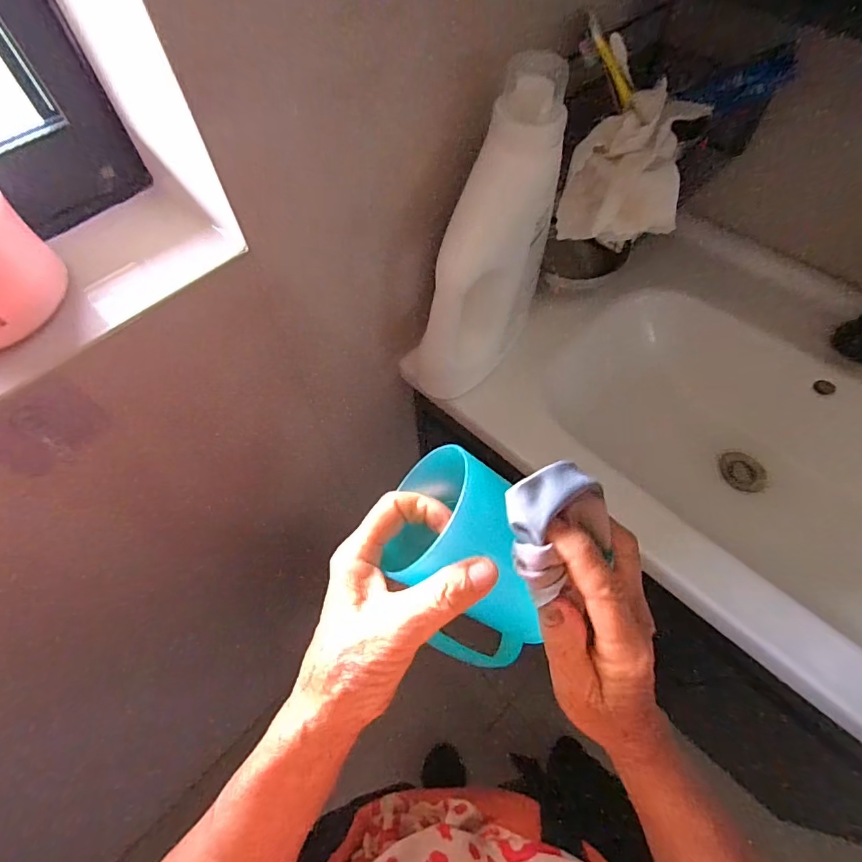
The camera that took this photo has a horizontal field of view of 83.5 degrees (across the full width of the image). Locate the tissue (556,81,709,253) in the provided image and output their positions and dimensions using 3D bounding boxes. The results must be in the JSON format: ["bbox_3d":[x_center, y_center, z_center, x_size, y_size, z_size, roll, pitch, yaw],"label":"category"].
[{"bbox_3d":[0.193,-0.253,0.480,0.107,0.100,0.149,15,61,10],"label":"tissue"}]

